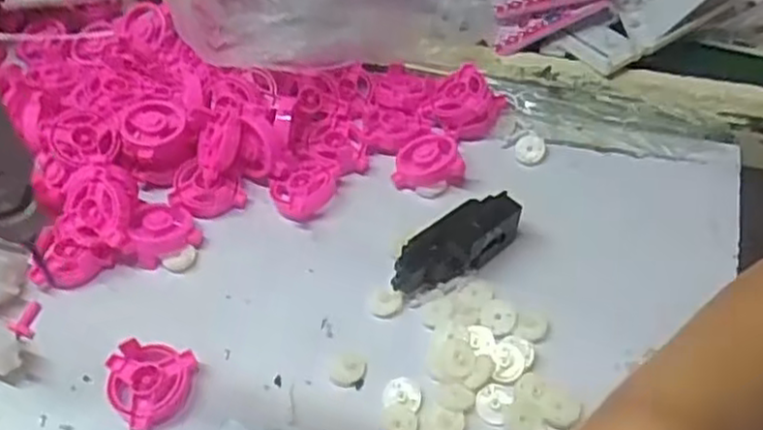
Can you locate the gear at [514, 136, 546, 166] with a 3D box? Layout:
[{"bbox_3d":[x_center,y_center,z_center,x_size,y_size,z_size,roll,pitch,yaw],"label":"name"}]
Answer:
[{"bbox_3d":[0.115,-0.050,0.554,0.022,0.006,0.024,-2,51,3],"label":"gear"}]

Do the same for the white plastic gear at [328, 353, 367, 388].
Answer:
[{"bbox_3d":[-0.021,0.097,0.450,0.023,0.004,0.022,-2,51,3],"label":"white plastic gear"}]

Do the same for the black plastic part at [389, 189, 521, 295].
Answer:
[{"bbox_3d":[0.048,0.021,0.485,0.100,0.036,0.038,-32,56,-20],"label":"black plastic part"}]

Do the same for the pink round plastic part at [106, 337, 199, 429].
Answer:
[{"bbox_3d":[-0.145,0.104,0.443,0.052,0.020,0.050,-2,51,3],"label":"pink round plastic part"}]

